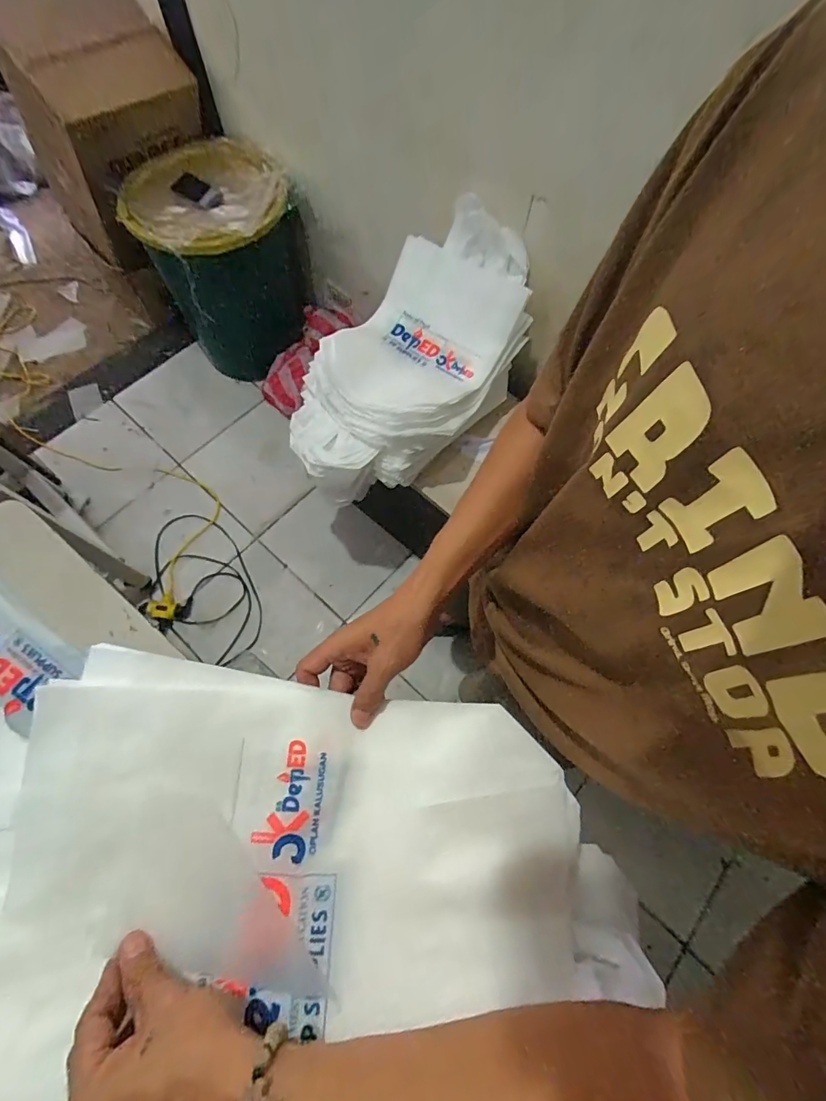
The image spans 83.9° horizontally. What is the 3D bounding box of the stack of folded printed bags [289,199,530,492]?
[{"bbox_3d":[0.004,-0.405,1.005,0.348,0.165,0.640,39,88,1],"label":"stack of folded printed bags"}]

